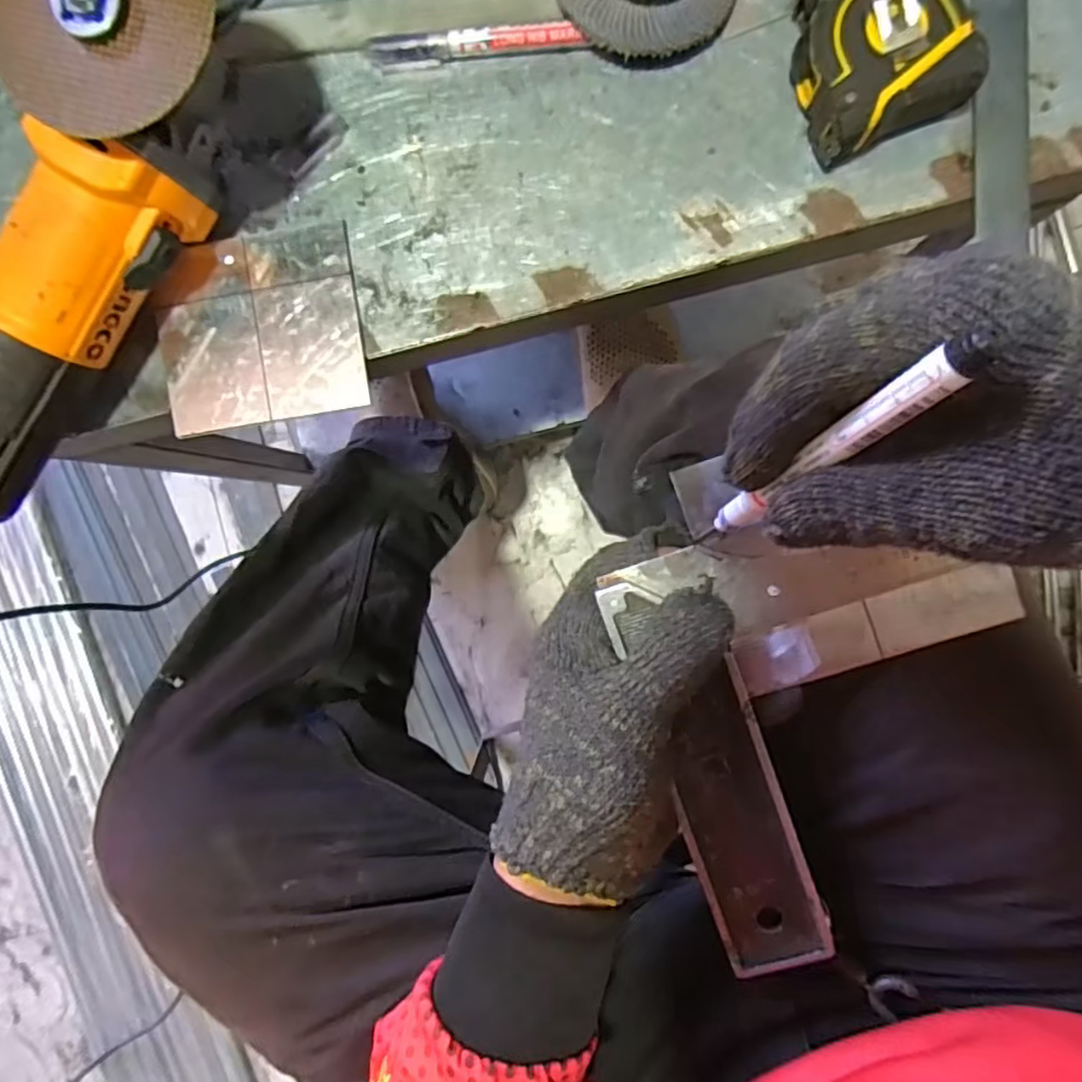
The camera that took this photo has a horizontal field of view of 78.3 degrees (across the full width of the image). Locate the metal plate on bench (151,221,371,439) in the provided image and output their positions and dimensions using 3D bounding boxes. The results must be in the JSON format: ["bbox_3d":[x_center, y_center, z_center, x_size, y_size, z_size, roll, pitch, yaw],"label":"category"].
[{"bbox_3d":[-0.153,-0.115,0.360,0.110,0.004,0.099,-9,90,4],"label":"metal plate on bench"}]

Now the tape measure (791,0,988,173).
[{"bbox_3d":[0.161,-0.227,0.316,0.070,0.035,0.069,-18,91,6],"label":"tape measure"}]

